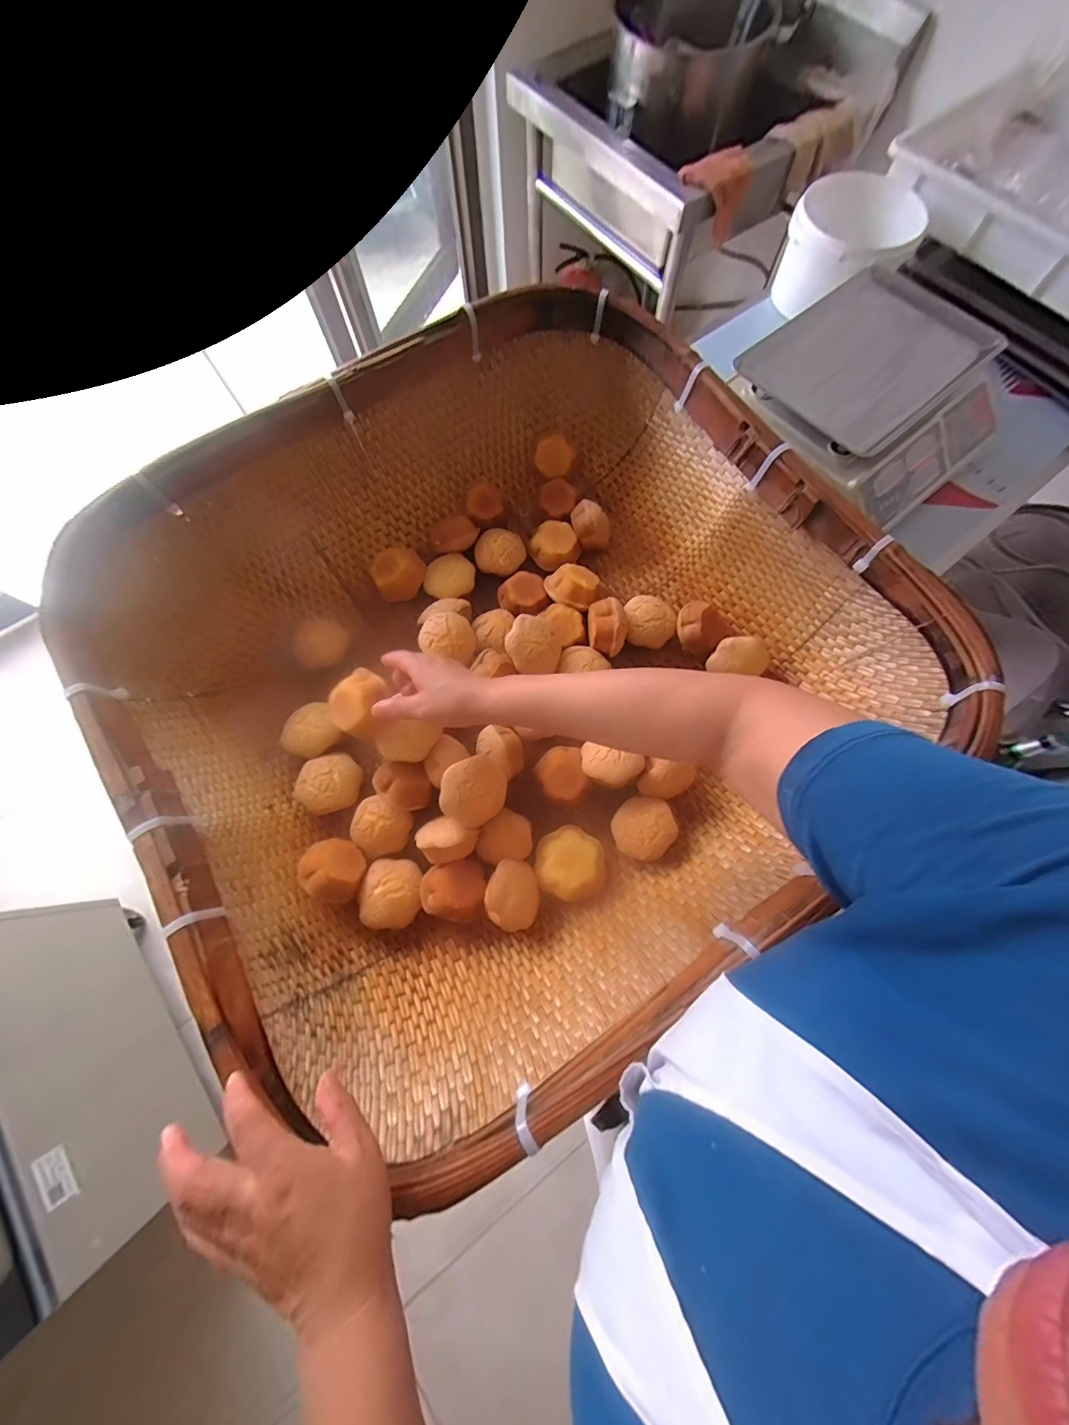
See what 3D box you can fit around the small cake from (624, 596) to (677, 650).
[{"bbox_3d":[0.155,-0.123,0.621,0.074,0.045,0.071,-3,74,-1],"label":"small cake"}]

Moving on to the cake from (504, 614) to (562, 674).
[{"bbox_3d":[0.000,-0.084,0.564,0.066,0.042,0.072,9,74,3],"label":"cake"}]

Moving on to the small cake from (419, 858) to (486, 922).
[{"bbox_3d":[-0.091,0.202,0.513,0.070,0.049,0.069,2,74,1],"label":"small cake"}]

